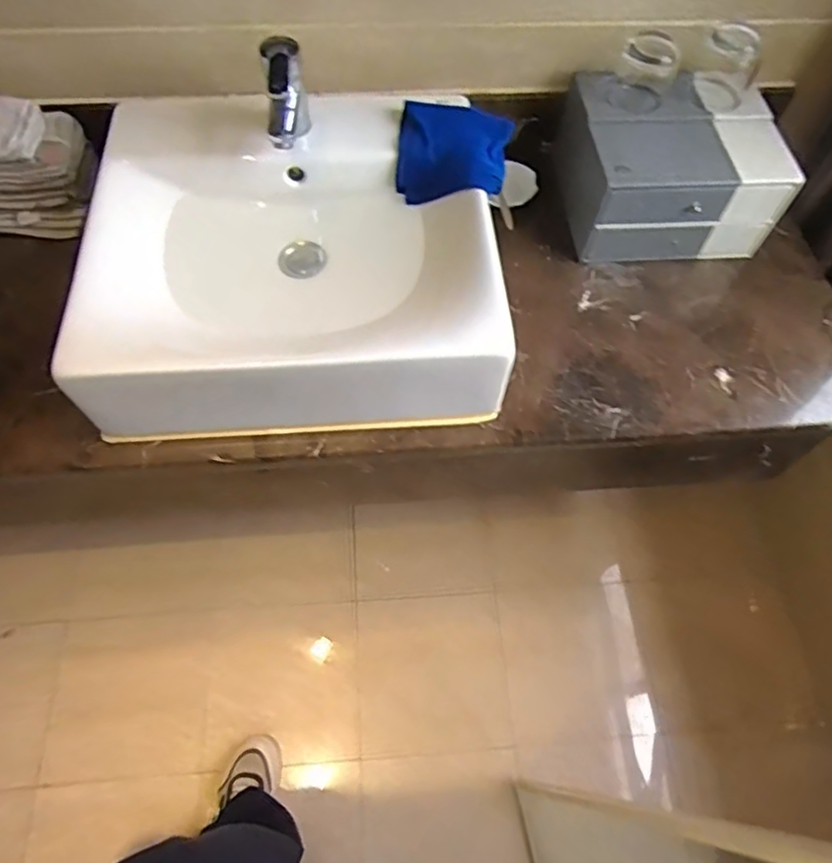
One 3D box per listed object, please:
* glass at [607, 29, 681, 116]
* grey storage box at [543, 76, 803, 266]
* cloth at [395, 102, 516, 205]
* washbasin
[{"bbox_3d":[0.299,-0.471,0.790,0.078,0.072,0.067,17,63,7],"label":"glass"},{"bbox_3d":[0.348,-0.376,0.849,0.257,0.136,0.236,-4,62,-4],"label":"grey storage box"},{"bbox_3d":[0.046,-0.356,0.769,0.142,0.054,0.140,10,62,3],"label":"cloth"},{"bbox_3d":[-0.147,-0.221,0.746,0.459,0.129,0.424,-3,62,-4],"label":"washbasin"}]

